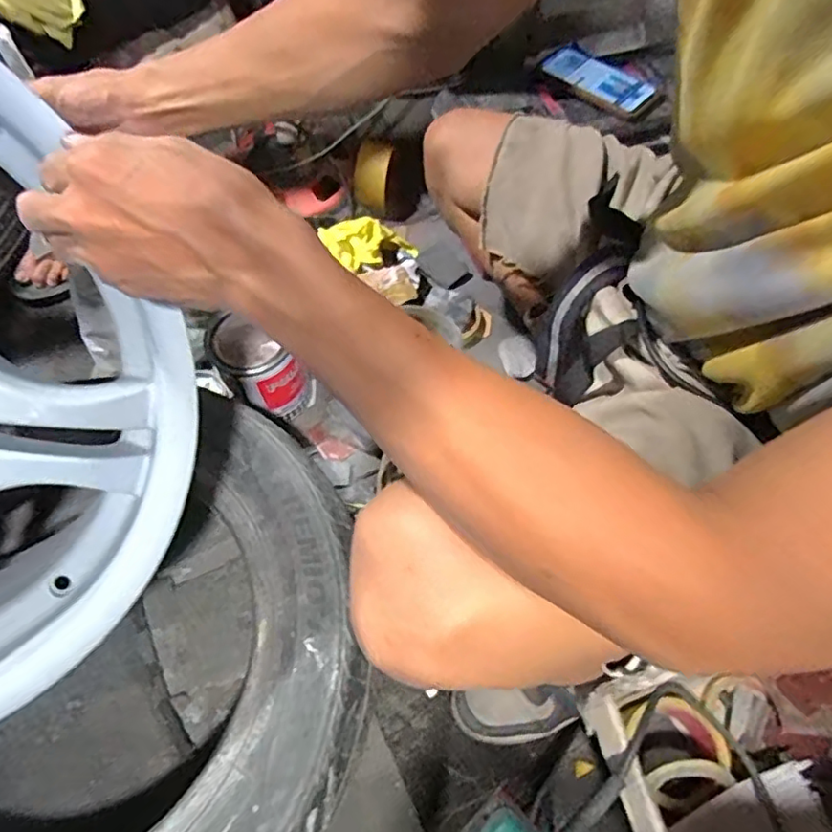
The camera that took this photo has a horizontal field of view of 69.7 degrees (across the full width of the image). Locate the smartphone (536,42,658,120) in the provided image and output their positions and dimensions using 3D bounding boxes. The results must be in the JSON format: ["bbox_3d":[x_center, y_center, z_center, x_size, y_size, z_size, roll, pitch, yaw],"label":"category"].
[{"bbox_3d":[0.253,-0.465,0.825,0.159,0.007,0.065,36,83,12],"label":"smartphone"}]

